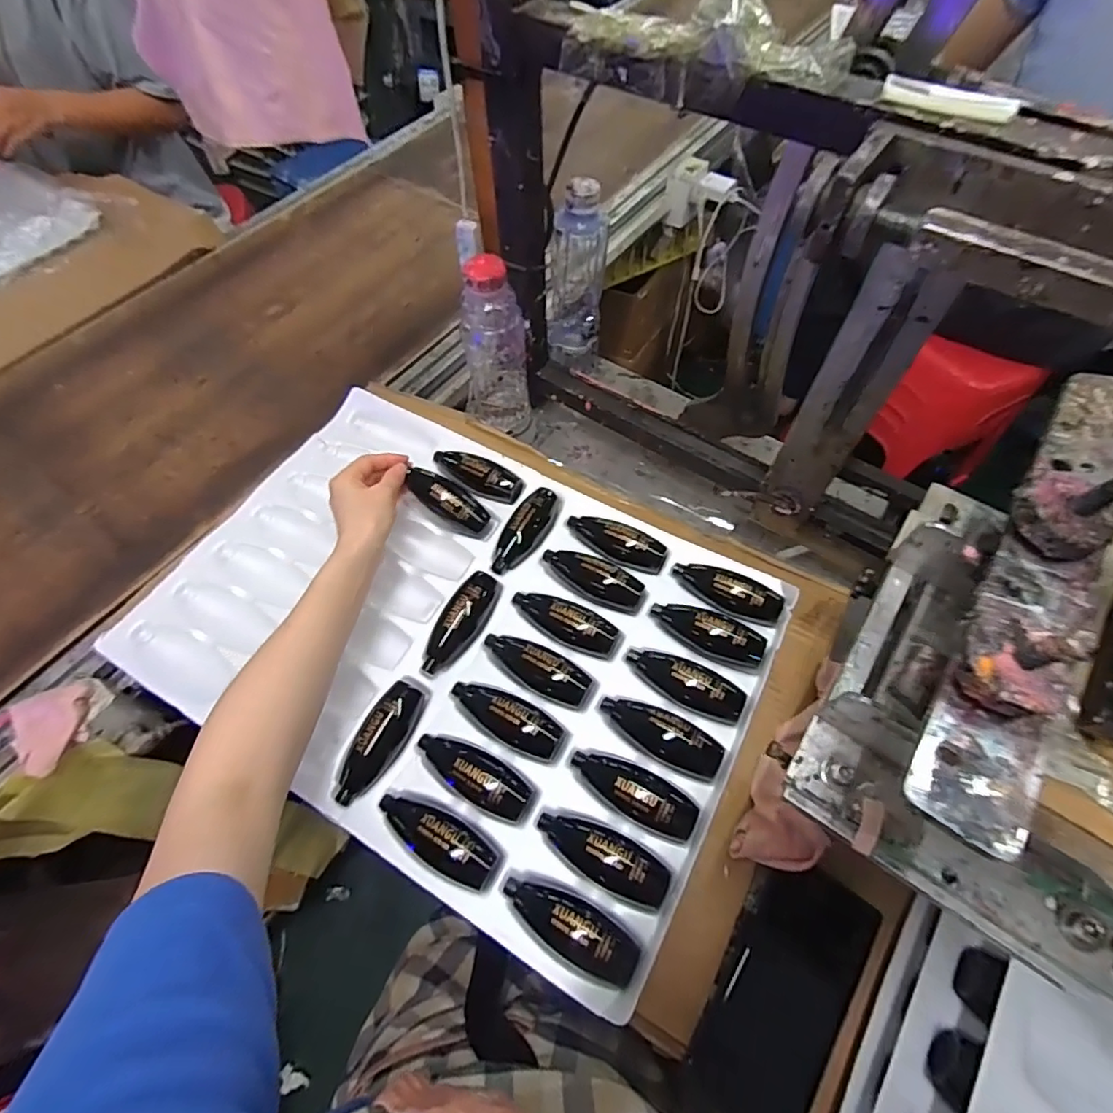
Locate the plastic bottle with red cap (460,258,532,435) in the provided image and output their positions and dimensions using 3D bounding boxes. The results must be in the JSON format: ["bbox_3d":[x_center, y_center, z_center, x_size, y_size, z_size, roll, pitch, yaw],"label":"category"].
[{"bbox_3d":[-0.067,-0.220,0.590,0.070,0.195,0.070,-9,61,-4],"label":"plastic bottle with red cap"}]

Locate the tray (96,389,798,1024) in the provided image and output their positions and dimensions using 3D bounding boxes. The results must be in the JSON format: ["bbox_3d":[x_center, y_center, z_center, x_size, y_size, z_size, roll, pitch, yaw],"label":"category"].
[{"bbox_3d":[-0.091,0.062,0.514,0.541,0.049,0.367,26,64,15],"label":"tray"}]

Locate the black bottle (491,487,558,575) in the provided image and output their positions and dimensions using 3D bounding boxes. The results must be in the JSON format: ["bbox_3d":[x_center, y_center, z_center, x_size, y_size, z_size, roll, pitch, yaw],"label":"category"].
[{"bbox_3d":[-0.033,-0.029,0.545,0.038,0.018,0.104,23,63,13],"label":"black bottle"}]

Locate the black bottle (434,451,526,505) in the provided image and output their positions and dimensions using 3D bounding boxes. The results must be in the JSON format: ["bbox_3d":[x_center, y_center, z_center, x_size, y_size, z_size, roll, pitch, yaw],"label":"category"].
[{"bbox_3d":[-0.082,-0.088,0.578,0.104,0.020,0.043,26,64,14],"label":"black bottle"}]

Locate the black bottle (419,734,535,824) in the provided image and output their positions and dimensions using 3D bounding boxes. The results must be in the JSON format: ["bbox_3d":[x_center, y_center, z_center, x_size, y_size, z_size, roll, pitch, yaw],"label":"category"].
[{"bbox_3d":[-0.065,0.170,0.438,0.098,0.024,0.037,28,64,15],"label":"black bottle"}]

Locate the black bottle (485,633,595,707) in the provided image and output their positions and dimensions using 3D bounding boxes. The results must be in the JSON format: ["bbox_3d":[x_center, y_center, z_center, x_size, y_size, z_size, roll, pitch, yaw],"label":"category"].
[{"bbox_3d":[-0.017,0.091,0.477,0.099,0.027,0.034,27,64,15],"label":"black bottle"}]

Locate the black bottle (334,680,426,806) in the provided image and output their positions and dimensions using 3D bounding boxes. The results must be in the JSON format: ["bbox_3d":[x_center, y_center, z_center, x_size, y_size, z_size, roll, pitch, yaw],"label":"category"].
[{"bbox_3d":[-0.143,0.150,0.451,0.032,0.028,0.100,20,62,11],"label":"black bottle"}]

